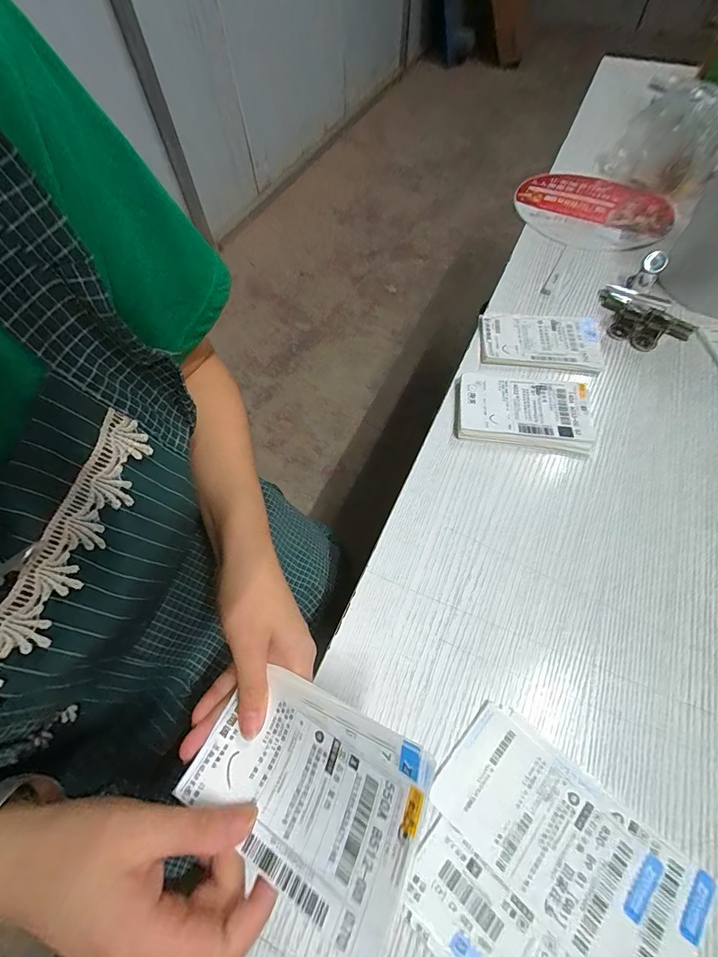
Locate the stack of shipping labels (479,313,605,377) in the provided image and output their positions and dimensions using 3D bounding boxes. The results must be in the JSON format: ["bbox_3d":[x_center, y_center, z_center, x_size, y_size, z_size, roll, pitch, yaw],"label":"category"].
[{"bbox_3d":[0.215,-0.160,0.456,0.139,0.014,0.087,10,62,7],"label":"stack of shipping labels"}]

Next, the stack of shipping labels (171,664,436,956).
[{"bbox_3d":[-0.033,0.163,0.205,0.129,0.017,0.088,9,71,33],"label":"stack of shipping labels"}]

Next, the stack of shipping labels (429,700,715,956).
[{"bbox_3d":[0.132,0.234,0.246,0.156,0.004,0.084,35,68,19],"label":"stack of shipping labels"}]

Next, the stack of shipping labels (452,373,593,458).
[{"bbox_3d":[0.173,-0.071,0.409,0.137,0.017,0.087,9,62,7],"label":"stack of shipping labels"}]

